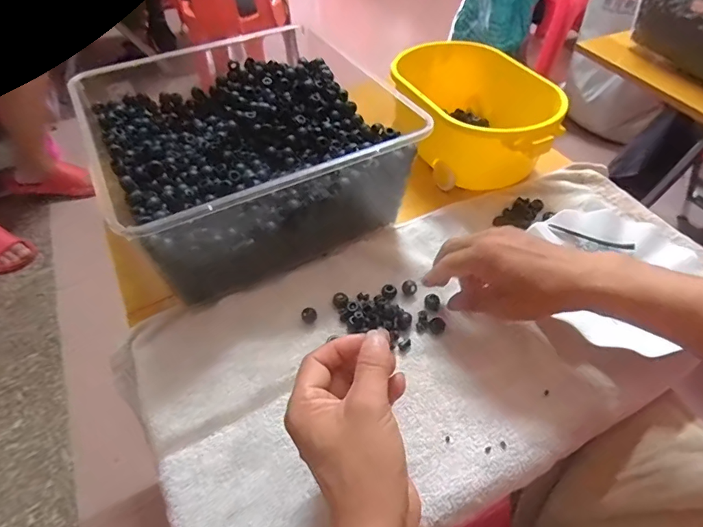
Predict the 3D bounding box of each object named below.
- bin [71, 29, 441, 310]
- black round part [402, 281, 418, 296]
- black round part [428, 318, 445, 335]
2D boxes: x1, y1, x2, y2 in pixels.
[{"bbox_3d":[-0.113,-0.124,0.506,0.273,0.121,0.287,-23,52,-19],"label":"bin"},{"bbox_3d":[0.061,0.025,0.468,0.016,0.009,0.014,9,49,8],"label":"black round part"},{"bbox_3d":[0.084,0.060,0.437,0.015,0.009,0.015,0,48,0],"label":"black round part"}]

